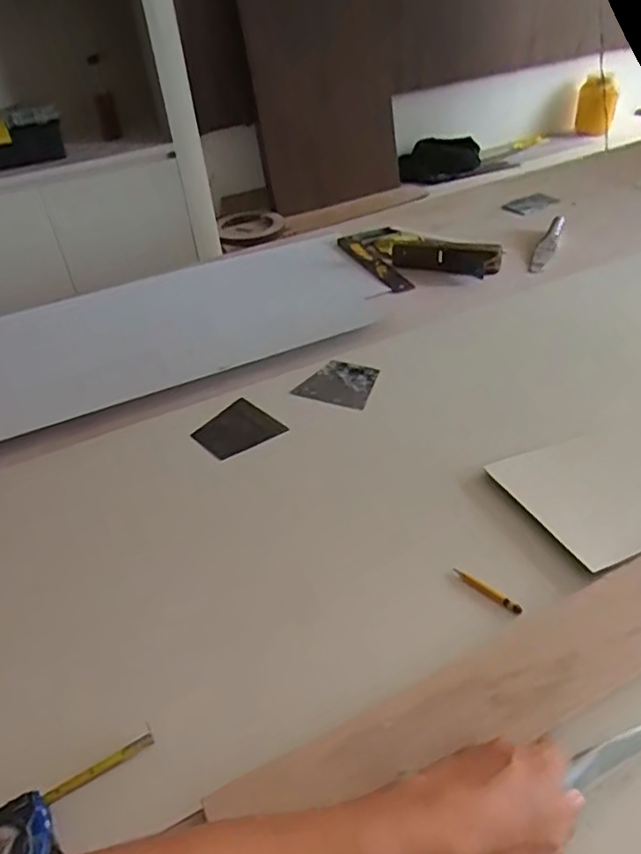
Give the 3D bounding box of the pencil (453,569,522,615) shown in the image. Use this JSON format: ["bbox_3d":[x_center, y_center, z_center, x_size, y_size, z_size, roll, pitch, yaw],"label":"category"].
[{"bbox_3d":[0.157,0.154,0.579,0.008,0.009,0.072,-33,44,-30],"label":"pencil"}]

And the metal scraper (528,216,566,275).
[{"bbox_3d":[0.425,-0.346,1.151,0.034,0.024,0.225,14,43,23],"label":"metal scraper"}]

